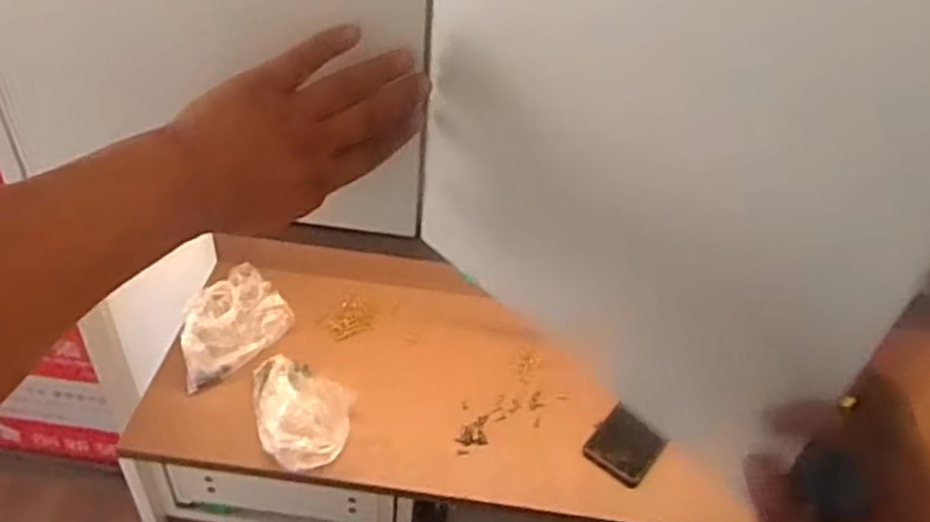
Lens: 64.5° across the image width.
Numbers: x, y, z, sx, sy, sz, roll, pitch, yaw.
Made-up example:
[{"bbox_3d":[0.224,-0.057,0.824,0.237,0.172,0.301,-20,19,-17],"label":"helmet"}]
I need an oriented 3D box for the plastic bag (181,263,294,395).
[{"bbox_3d":[-0.327,0.077,0.998,0.164,0.059,0.142,-29,52,-32],"label":"plastic bag"}]

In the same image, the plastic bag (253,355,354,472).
[{"bbox_3d":[-0.199,0.178,0.909,0.111,0.049,0.163,-8,44,-15],"label":"plastic bag"}]

